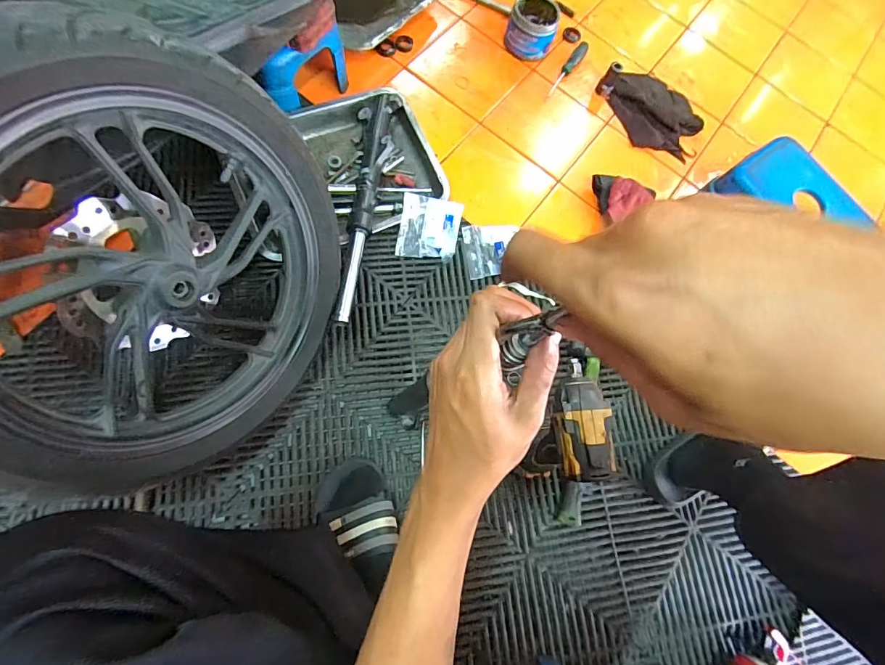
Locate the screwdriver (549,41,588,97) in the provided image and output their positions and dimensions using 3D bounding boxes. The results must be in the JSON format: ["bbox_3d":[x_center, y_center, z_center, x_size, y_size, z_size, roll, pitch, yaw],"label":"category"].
[{"bbox_3d":[0.278,-0.584,0.946,0.025,0.025,0.162,36,72,3],"label":"screwdriver"}]

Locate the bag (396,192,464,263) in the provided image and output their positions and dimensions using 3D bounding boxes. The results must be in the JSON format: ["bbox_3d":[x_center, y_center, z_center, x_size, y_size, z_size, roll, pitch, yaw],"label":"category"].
[{"bbox_3d":[-0.022,-0.184,0.768,0.107,0.006,0.104,6,100,-16],"label":"bag"}]

